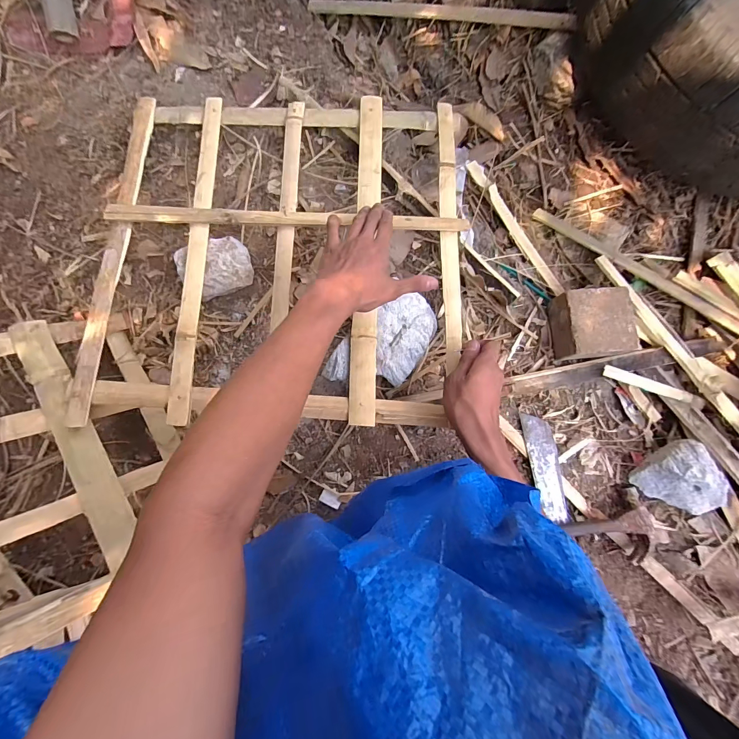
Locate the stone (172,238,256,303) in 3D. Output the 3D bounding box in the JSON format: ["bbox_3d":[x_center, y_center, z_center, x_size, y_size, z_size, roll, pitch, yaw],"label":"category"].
[{"bbox_3d":[-0.230,-0.151,0.537,0.101,0.053,0.075,-19,87,-3],"label":"stone"}]

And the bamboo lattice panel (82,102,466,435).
[{"bbox_3d":[-0.123,-0.181,0.513,0.501,0.025,0.511,0,78,-2],"label":"bamboo lattice panel"}]

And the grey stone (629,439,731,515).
[{"bbox_3d":[0.464,0.172,0.522,0.100,0.065,0.110,-30,87,-3],"label":"grey stone"}]

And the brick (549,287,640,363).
[{"bbox_3d":[0.342,-0.068,0.546,0.105,0.065,0.105,-6,86,-2],"label":"brick"}]

